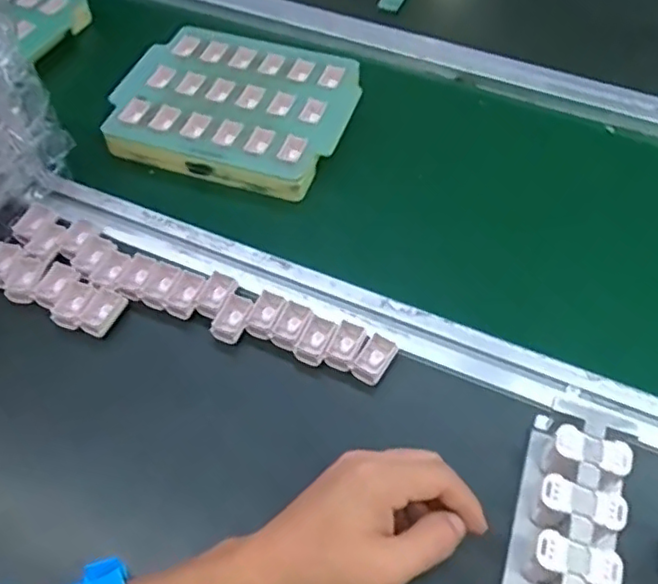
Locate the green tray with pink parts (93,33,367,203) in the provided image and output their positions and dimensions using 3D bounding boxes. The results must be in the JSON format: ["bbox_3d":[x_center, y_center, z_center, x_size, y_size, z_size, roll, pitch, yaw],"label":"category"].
[{"bbox_3d":[-0.091,-0.184,0.618,0.217,0.030,0.176,16,59,13],"label":"green tray with pink parts"}]

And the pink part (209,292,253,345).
[{"bbox_3d":[-0.072,0.019,0.477,0.023,0.011,0.038,22,61,16],"label":"pink part"}]

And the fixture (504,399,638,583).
[{"bbox_3d":[0.134,0.156,0.359,0.059,0.044,0.188,16,59,13],"label":"fixture"}]

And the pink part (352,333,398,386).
[{"bbox_3d":[0.033,0.049,0.458,0.021,0.007,0.036,27,62,18],"label":"pink part"}]

